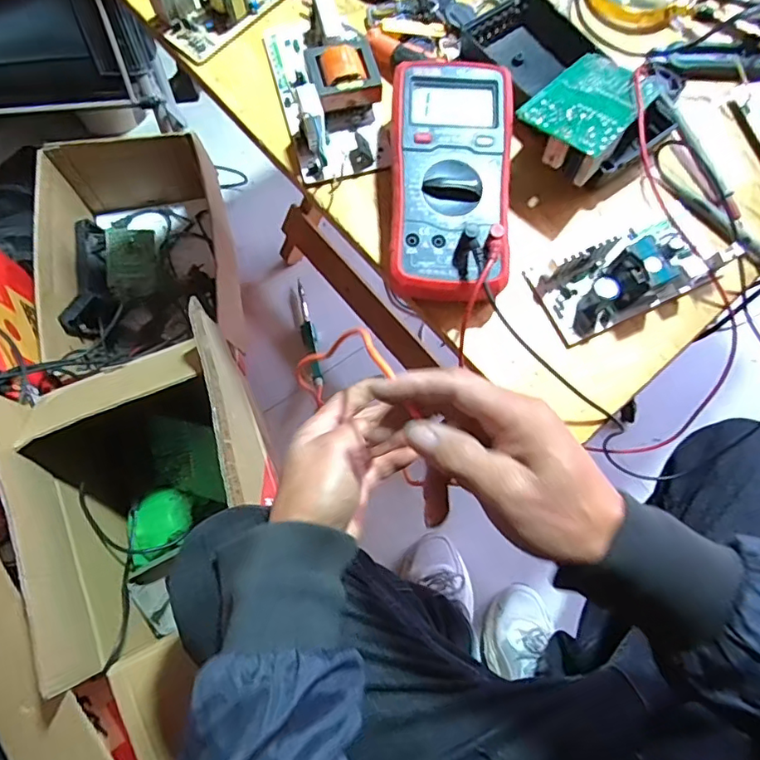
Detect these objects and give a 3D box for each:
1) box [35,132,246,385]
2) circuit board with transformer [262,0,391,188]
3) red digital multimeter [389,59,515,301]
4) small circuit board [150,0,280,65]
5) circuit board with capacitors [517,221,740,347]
[{"bbox_3d":[-0.396,-0.198,0.890,0.255,0.163,0.426,-10,74,-5],"label":"box"},{"bbox_3d":[-0.044,-0.247,0.441,0.081,0.042,0.165,-15,75,-6],"label":"circuit board with transformer"},{"bbox_3d":[0.052,-0.145,0.396,0.088,0.047,0.182,2,74,-1],"label":"red digital multimeter"},{"bbox_3d":[-0.141,-0.342,0.468,0.065,0.033,0.120,42,77,10],"label":"small circuit board"},{"bbox_3d":[0.191,-0.087,0.398,0.141,0.044,0.066,-23,76,-8],"label":"circuit board with capacitors"}]

